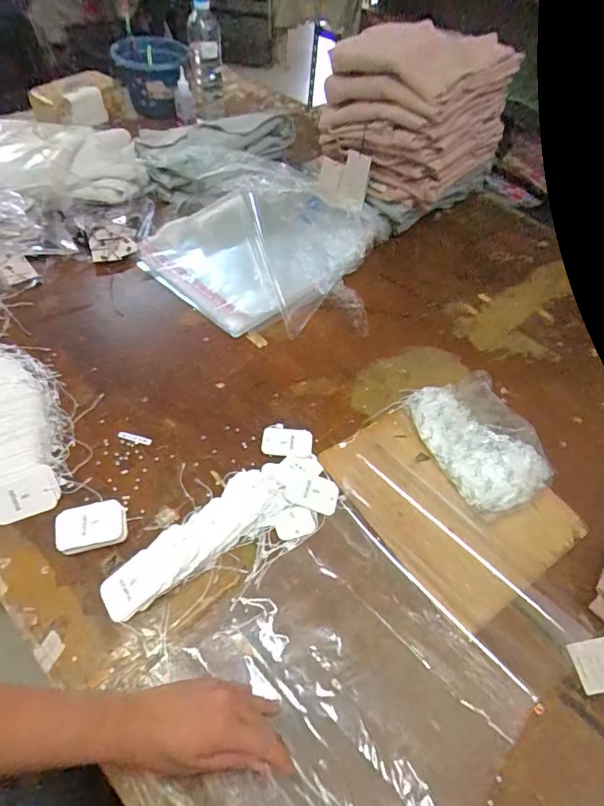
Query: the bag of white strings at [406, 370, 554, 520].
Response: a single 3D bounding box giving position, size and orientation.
[{"bbox_3d":[0.235,0.036,0.657,0.114,0.100,0.214,-25,58,-21],"label":"bag of white strings"}]

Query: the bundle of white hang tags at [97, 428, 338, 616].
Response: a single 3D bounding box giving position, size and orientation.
[{"bbox_3d":[-0.076,0.148,0.593,0.135,0.031,0.315,34,57,20],"label":"bundle of white hang tags"}]

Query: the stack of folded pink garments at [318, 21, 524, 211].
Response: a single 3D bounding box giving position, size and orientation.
[{"bbox_3d":[0.213,-0.536,0.909,0.244,0.225,0.250,-29,61,-25],"label":"stack of folded pink garments"}]

